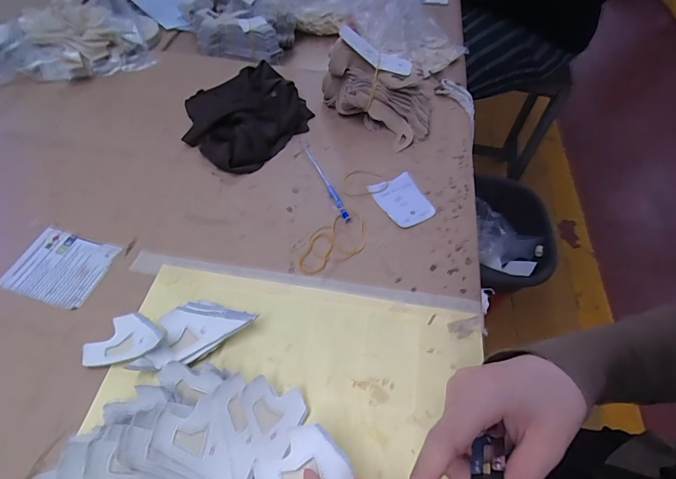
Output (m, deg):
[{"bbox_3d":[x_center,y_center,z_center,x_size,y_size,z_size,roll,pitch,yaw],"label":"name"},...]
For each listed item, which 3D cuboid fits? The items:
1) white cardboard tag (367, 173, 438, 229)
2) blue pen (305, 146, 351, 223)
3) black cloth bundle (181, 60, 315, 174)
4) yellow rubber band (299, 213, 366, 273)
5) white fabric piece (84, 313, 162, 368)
[{"bbox_3d":[0.075,-0.046,0.454,0.055,0.006,0.068,-22,59,-18],"label":"white cardboard tag"},{"bbox_3d":[-0.015,-0.071,0.466,0.009,0.006,0.132,-18,57,-15],"label":"blue pen"},{"bbox_3d":[-0.120,-0.165,0.512,0.134,0.040,0.162,33,59,19],"label":"black cloth bundle"},{"bbox_3d":[-0.005,0.003,0.411,0.088,0.008,0.046,-31,66,-23],"label":"yellow rubber band"},{"bbox_3d":[-0.184,0.084,0.340,0.063,0.013,0.045,-7,55,-8],"label":"white fabric piece"}]

